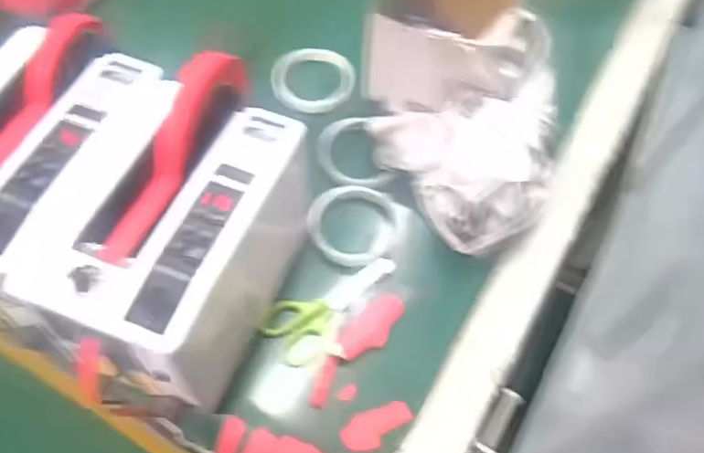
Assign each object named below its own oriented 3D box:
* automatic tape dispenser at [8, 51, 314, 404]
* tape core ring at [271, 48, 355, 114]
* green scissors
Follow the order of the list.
[{"bbox_3d":[-0.138,0.004,0.512,0.148,0.154,0.229,19,61,8],"label":"automatic tape dispenser"},{"bbox_3d":[-0.044,-0.166,0.701,0.091,0.011,0.087,1,60,-2],"label":"tape core ring"},{"bbox_3d":[-0.016,0.070,0.569,0.133,0.013,0.057,-35,67,-20],"label":"green scissors"}]

